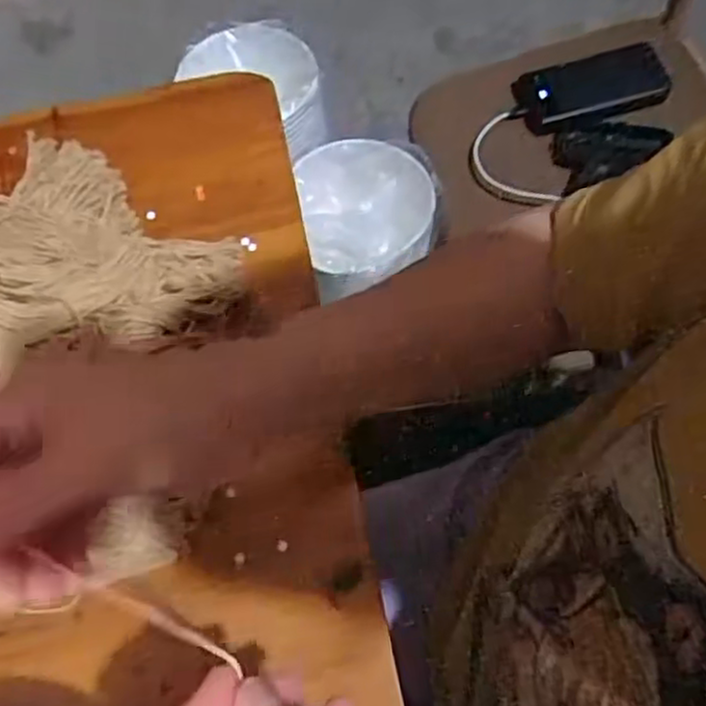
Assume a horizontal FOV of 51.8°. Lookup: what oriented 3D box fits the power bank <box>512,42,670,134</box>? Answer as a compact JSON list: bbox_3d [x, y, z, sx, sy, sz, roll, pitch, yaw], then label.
[{"bbox_3d":[0.260,-0.297,0.803,0.155,0.026,0.076,-11,68,9],"label":"power bank"}]

